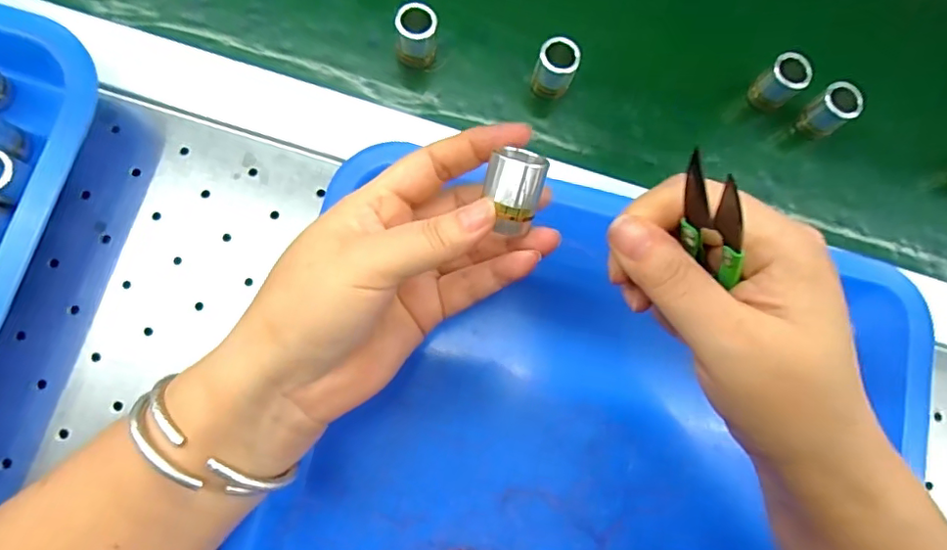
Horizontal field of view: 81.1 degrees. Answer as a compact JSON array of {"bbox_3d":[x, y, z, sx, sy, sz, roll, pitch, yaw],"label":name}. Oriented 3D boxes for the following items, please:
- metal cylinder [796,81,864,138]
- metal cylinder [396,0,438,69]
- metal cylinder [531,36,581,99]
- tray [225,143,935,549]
[{"bbox_3d":[0.221,-0.101,0.344,0.020,0.033,0.022,0,76,0],"label":"metal cylinder"},{"bbox_3d":[-0.032,-0.139,0.323,0.020,0.033,0.022,25,77,6],"label":"metal cylinder"},{"bbox_3d":[0.049,-0.122,0.330,0.023,0.037,0.018,8,76,2],"label":"metal cylinder"},{"bbox_3d":[0.061,0.089,0.285,0.311,0.050,0.269,12,76,3],"label":"tray"}]

